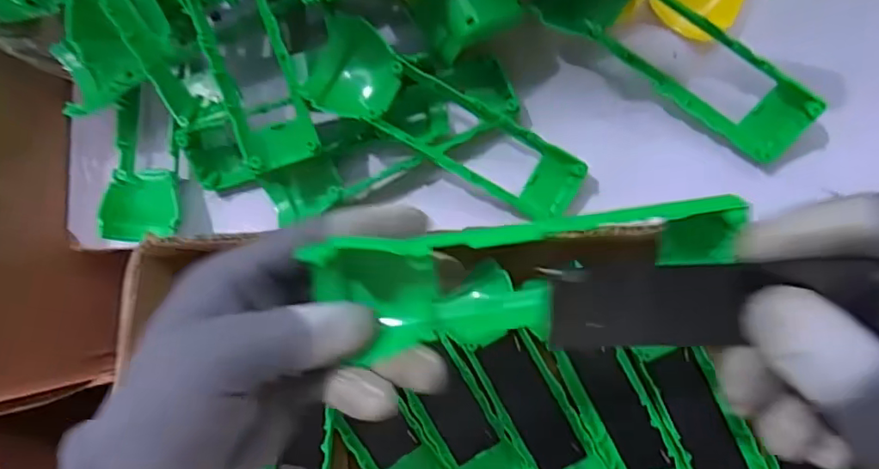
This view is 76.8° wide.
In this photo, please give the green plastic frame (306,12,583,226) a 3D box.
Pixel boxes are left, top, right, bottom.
[{"bbox_3d":[0.005,-0.062,0.316,0.163,0.027,0.047,27,89,-7],"label":"green plastic frame"}]

